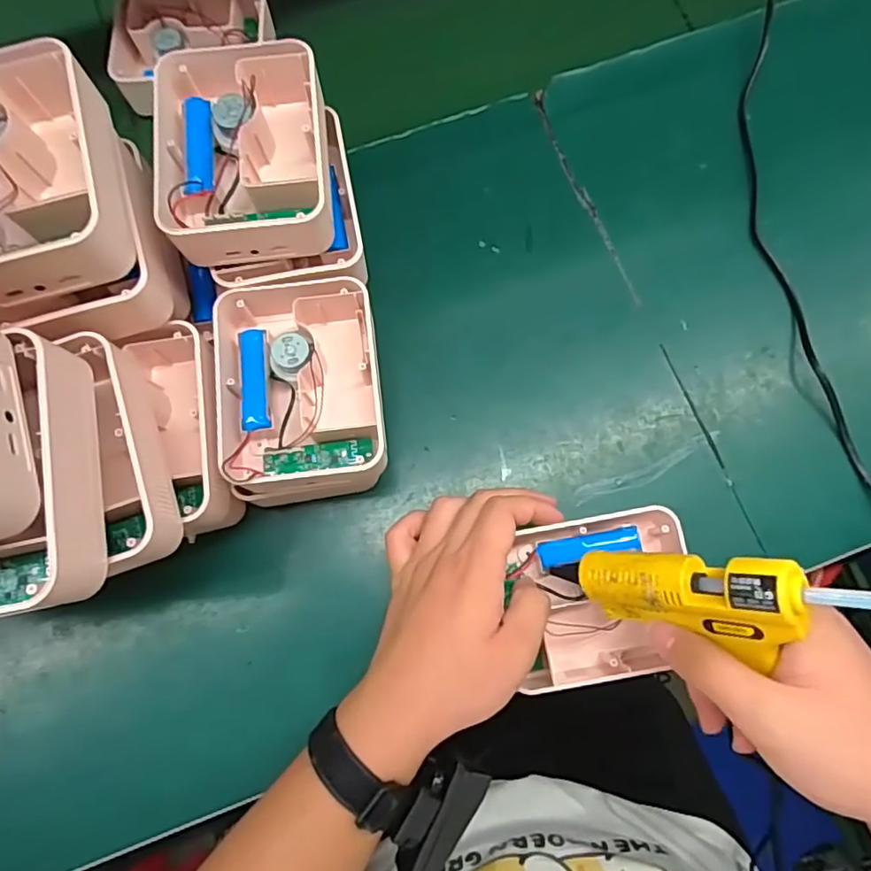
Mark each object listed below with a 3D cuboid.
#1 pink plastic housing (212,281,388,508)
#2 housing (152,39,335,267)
[{"bbox_3d":[-0.084,-0.028,0.372,0.100,0.049,0.134,-5,77,0],"label":"pink plastic housing"},{"bbox_3d":[-0.116,-0.177,0.362,0.102,0.046,0.134,-8,77,0],"label":"housing"}]

